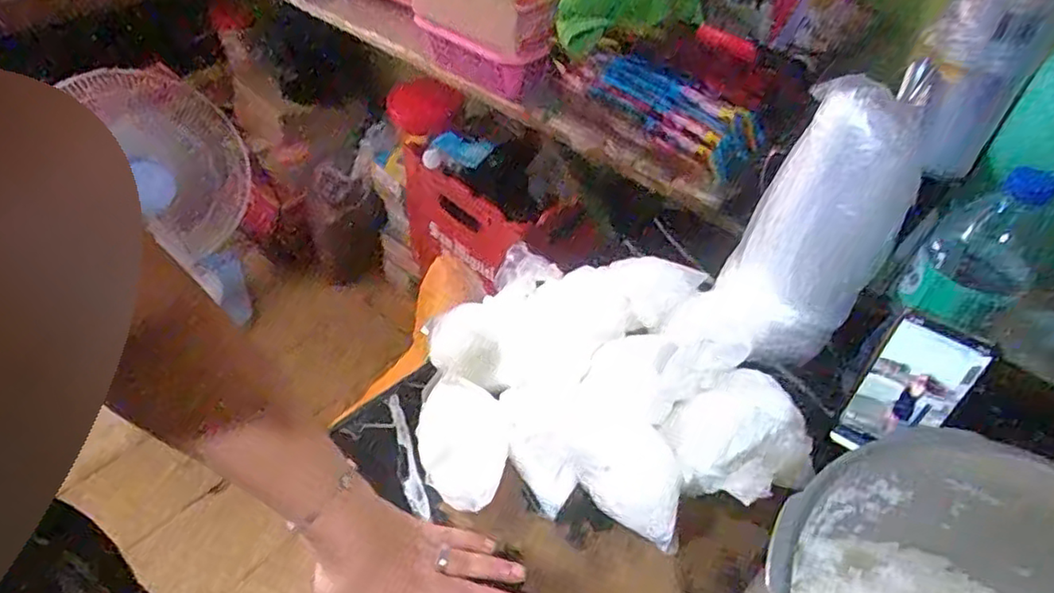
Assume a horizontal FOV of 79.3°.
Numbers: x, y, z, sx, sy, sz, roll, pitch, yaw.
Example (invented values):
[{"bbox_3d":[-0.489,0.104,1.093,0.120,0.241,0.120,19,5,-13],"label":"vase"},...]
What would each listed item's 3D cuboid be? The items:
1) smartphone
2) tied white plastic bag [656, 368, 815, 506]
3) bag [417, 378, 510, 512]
[{"bbox_3d":[0.325,0.085,0.546,0.069,0.137,0.009,31,33,23],"label":"smartphone"},{"bbox_3d":[0.191,0.120,0.554,0.139,0.056,0.118,-27,52,-27],"label":"tied white plastic bag"},{"bbox_3d":[-0.056,0.124,0.556,0.079,0.043,0.138,-1,45,-5],"label":"bag"}]

